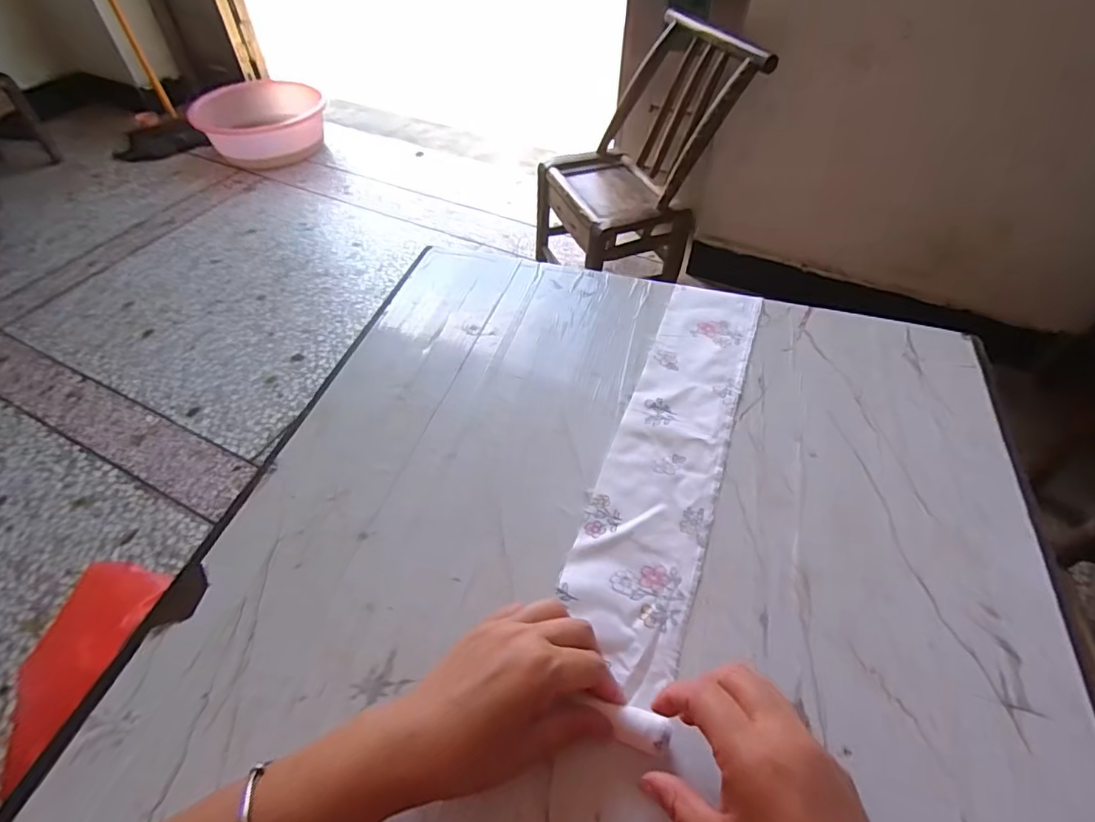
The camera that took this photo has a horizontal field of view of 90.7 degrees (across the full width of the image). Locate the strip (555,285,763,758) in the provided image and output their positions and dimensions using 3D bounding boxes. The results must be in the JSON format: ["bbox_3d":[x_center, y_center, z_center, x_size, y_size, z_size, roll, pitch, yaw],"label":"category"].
[{"bbox_3d":[0.104,0.027,0.453,0.096,0.020,0.439,16,52,12],"label":"strip"}]

